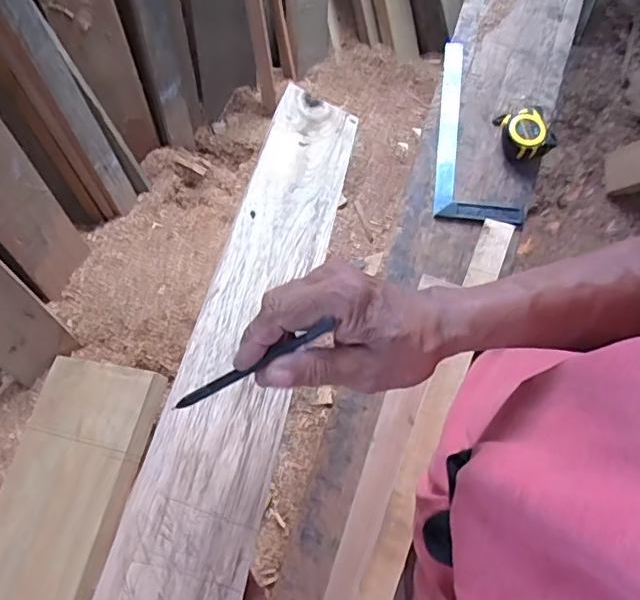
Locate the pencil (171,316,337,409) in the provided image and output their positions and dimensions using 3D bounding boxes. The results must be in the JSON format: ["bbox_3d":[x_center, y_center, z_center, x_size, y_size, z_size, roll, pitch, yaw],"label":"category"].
[{"bbox_3d":[-0.046,0.044,0.375,0.131,0.010,0.007,-31,76,25],"label":"pencil"}]

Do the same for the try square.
[{"bbox_3d":[0.255,-0.268,0.915,0.129,0.014,0.303,6,76,1],"label":"try square"}]

